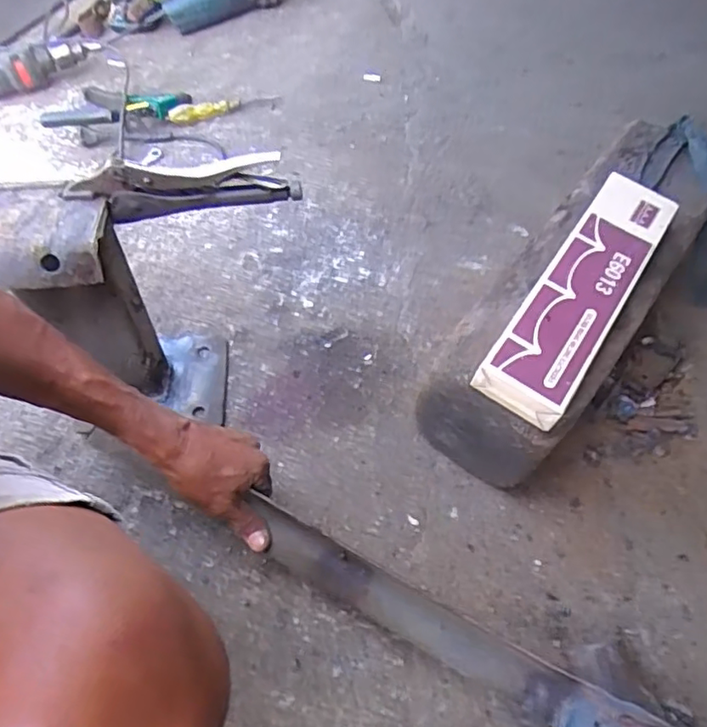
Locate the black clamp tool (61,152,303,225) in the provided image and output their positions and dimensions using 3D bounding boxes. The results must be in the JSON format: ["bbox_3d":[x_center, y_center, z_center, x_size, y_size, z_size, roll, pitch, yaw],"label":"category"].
[{"bbox_3d":[-0.156,-0.162,0.550,0.208,0.059,0.019,-3,58,-7],"label":"black clamp tool"}]

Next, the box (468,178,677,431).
[{"bbox_3d":[0.229,-0.076,0.593,0.078,0.040,0.304,32,60,15],"label":"box"}]

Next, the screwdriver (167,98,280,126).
[{"bbox_3d":[-0.218,-0.427,1.001,0.181,0.028,0.037,-12,59,-12],"label":"screwdriver"}]

